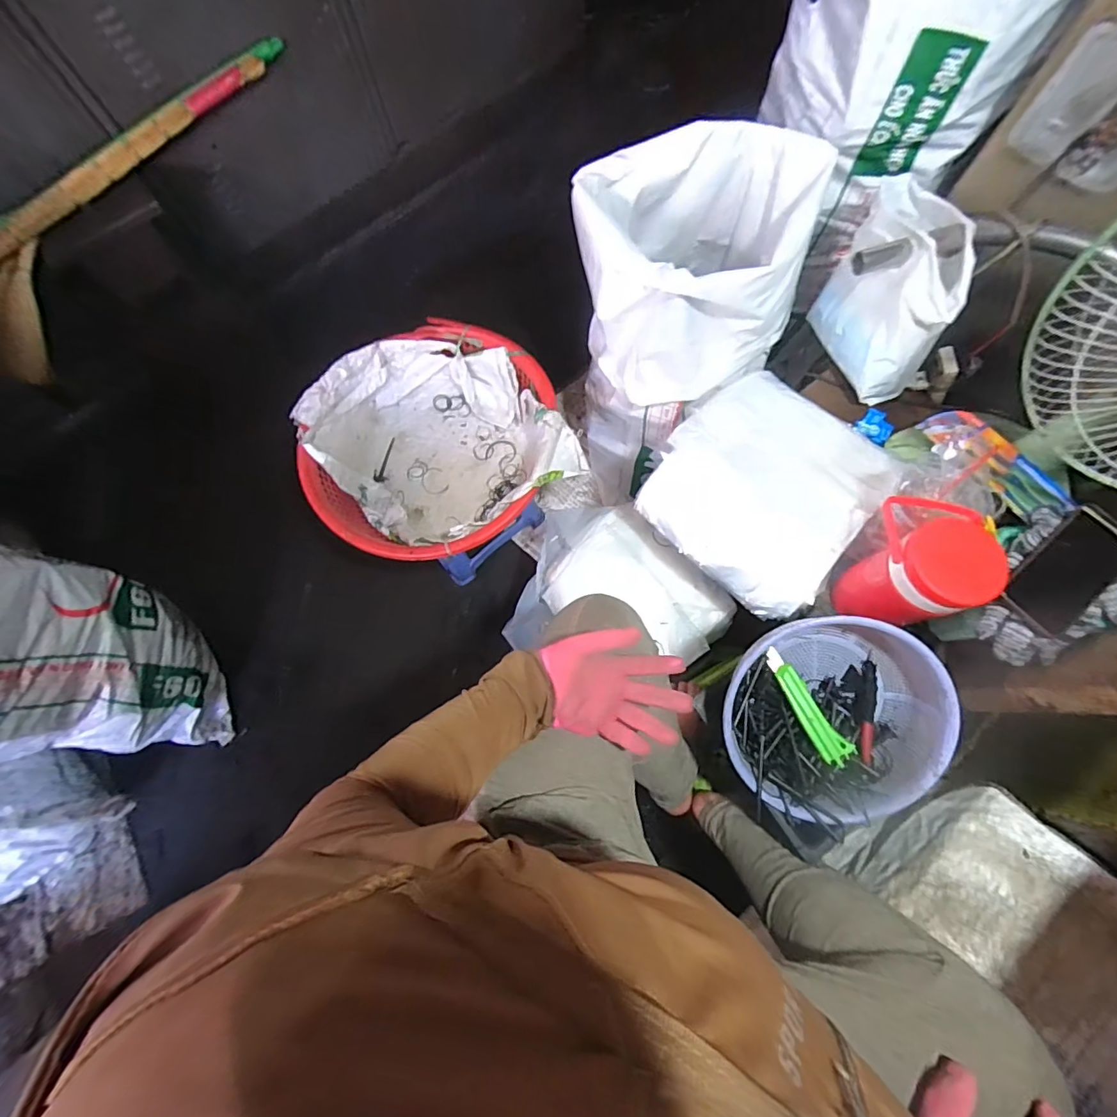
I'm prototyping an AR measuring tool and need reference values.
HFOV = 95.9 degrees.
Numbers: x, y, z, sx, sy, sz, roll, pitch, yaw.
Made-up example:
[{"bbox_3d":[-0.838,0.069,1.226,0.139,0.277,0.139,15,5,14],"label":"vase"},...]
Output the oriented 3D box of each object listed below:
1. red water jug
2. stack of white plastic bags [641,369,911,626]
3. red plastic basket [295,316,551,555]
[{"bbox_3d":[0.468,0.011,0.684,0.111,0.207,0.154,12,73,5],"label":"red water jug"},{"bbox_3d":[0.328,-0.118,0.788,0.311,0.090,0.325,43,78,13],"label":"stack of white plastic bags"},{"bbox_3d":[-0.247,-0.209,1.014,0.465,0.200,0.450,0,72,1],"label":"red plastic basket"}]

